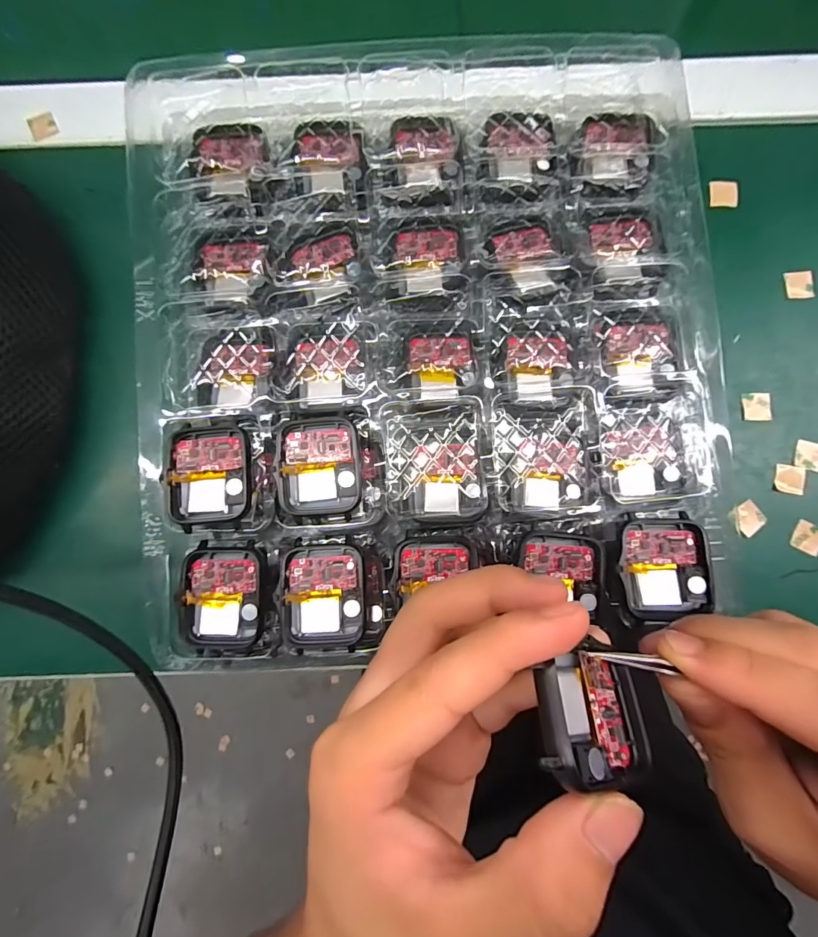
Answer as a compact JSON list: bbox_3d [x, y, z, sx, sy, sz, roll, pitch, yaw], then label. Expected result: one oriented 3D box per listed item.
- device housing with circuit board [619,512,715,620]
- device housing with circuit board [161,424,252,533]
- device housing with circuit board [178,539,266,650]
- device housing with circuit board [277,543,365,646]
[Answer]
[{"bbox_3d":[0.111,0.043,0.184,0.036,0.006,0.044,-2,85,7],"label":"device housing with circuit board"},{"bbox_3d":[-0.089,0.003,0.187,0.037,0.011,0.045,-4,84,0],"label":"device housing with circuit board"},{"bbox_3d":[-0.082,0.057,0.185,0.036,0.007,0.046,0,84,0],"label":"device housing with circuit board"},{"bbox_3d":[-0.038,0.057,0.186,0.035,0.012,0.042,-3,84,0],"label":"device housing with circuit board"}]

